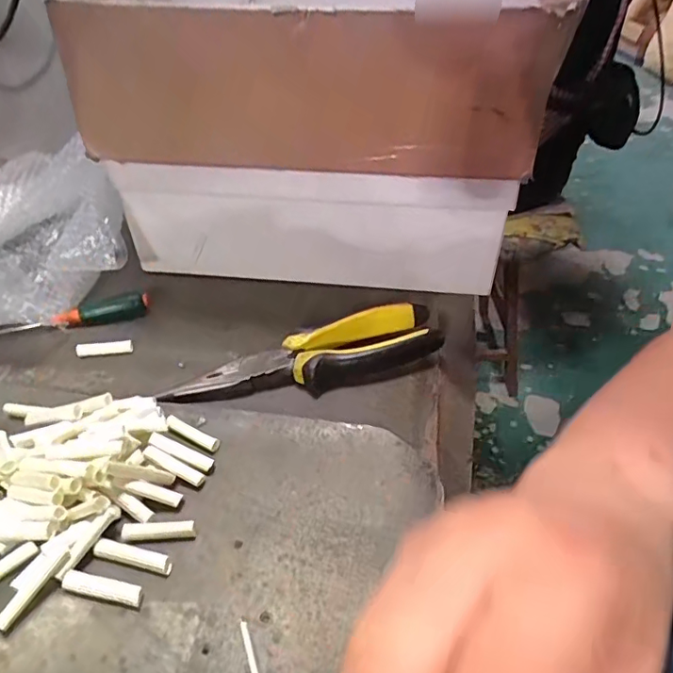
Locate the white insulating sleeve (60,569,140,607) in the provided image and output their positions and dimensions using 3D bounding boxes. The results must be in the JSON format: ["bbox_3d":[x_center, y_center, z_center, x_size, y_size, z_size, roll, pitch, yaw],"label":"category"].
[{"bbox_3d":[-0.107,0.116,0.243,0.039,0.005,0.009,8,42,10],"label":"white insulating sleeve"}]

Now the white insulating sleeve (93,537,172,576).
[{"bbox_3d":[-0.098,0.106,0.256,0.040,0.005,0.008,9,42,11],"label":"white insulating sleeve"}]

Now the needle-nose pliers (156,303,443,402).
[{"bbox_3d":[-0.019,0.014,0.348,0.175,0.025,0.041,-12,42,-12],"label":"needle-nose pliers"}]

